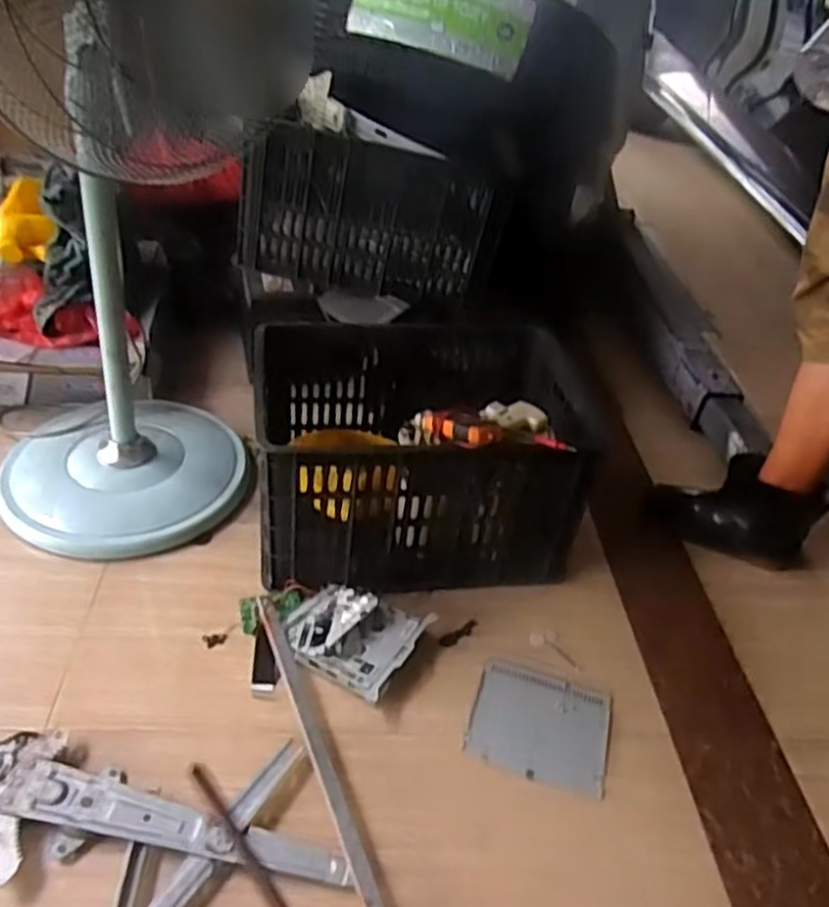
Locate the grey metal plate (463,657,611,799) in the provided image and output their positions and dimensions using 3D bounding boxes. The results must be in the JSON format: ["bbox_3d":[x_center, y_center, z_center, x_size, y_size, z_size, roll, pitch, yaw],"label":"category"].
[{"bbox_3d":[0.166,0.353,0.972,0.176,0.014,0.148,16,38,10],"label":"grey metal plate"}]

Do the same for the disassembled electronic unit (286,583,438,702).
[{"bbox_3d":[-0.086,0.246,1.036,0.175,0.050,0.160,24,41,20],"label":"disassembled electronic unit"}]

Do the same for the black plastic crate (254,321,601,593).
[{"bbox_3d":[0.005,-0.019,1.188,0.477,0.271,0.362,0,39,-11],"label":"black plastic crate"}]

